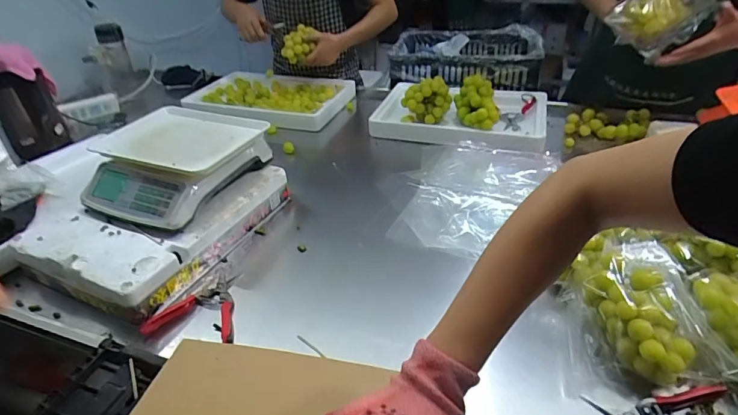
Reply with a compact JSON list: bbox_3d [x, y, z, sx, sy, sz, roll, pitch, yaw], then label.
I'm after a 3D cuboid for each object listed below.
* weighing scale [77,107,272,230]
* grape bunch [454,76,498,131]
[{"bbox_3d":[-0.372,-0.086,0.822,0.282,0.085,0.278,11,38,20],"label":"weighing scale"},{"bbox_3d":[0.279,-0.279,1.107,0.110,0.093,0.169,5,36,12],"label":"grape bunch"}]

